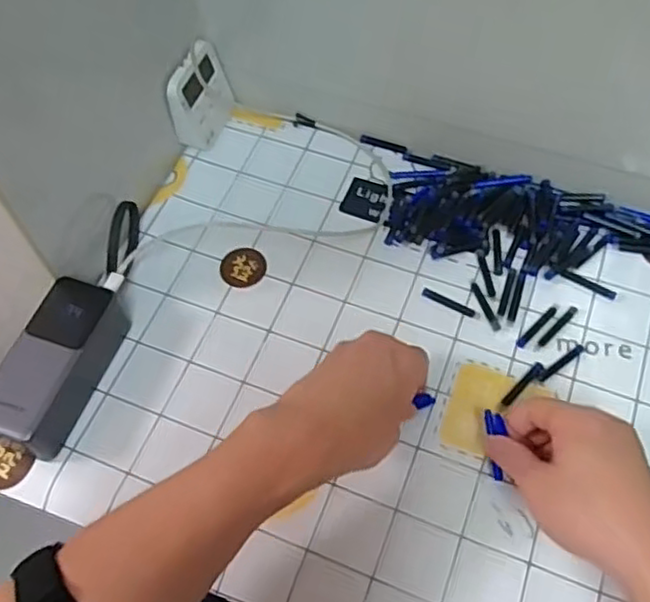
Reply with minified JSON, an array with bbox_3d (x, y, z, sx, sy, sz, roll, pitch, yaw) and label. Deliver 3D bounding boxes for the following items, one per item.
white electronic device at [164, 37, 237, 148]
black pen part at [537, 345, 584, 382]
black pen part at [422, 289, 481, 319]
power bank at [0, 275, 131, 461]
[{"bbox_3d":[-0.116,-0.190,0.632,0.025,0.082,0.073,19,63,12],"label":"white electronic device"},{"bbox_3d":[0.187,0.048,0.532,0.050,0.006,0.007,-33,65,-16],"label":"black pen part"},{"bbox_3d":[0.105,0.002,0.559,0.050,0.004,0.008,24,64,14],"label":"black pen part"},{"bbox_3d":[-0.203,0.049,0.512,0.056,0.051,0.126,18,63,11],"label":"power bank"}]

